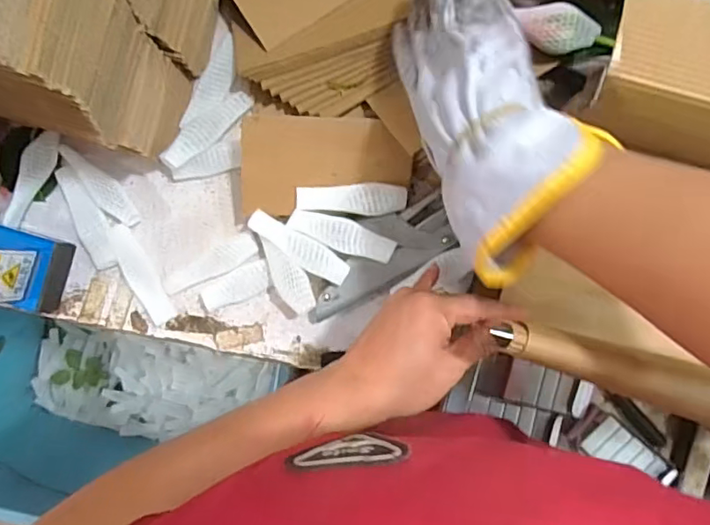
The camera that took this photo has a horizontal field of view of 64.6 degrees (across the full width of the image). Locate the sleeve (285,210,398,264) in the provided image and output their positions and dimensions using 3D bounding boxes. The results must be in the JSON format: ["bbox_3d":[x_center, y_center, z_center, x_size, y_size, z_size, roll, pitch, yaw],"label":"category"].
[{"bbox_3d":[-0.011,-0.021,0.443,0.084,0.013,0.025,18,91,0],"label":"sleeve"}]

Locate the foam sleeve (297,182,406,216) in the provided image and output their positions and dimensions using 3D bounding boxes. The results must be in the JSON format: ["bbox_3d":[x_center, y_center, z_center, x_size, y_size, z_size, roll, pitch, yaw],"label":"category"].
[{"bbox_3d":[-0.003,-0.051,0.447,0.086,0.006,0.024,3,91,0],"label":"foam sleeve"}]

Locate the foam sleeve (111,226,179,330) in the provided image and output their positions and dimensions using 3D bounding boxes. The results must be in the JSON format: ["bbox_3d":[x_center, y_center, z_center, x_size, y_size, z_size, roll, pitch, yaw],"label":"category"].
[{"bbox_3d":[-0.179,0.010,0.472,0.026,0.009,0.090,-26,91,1],"label":"foam sleeve"}]

